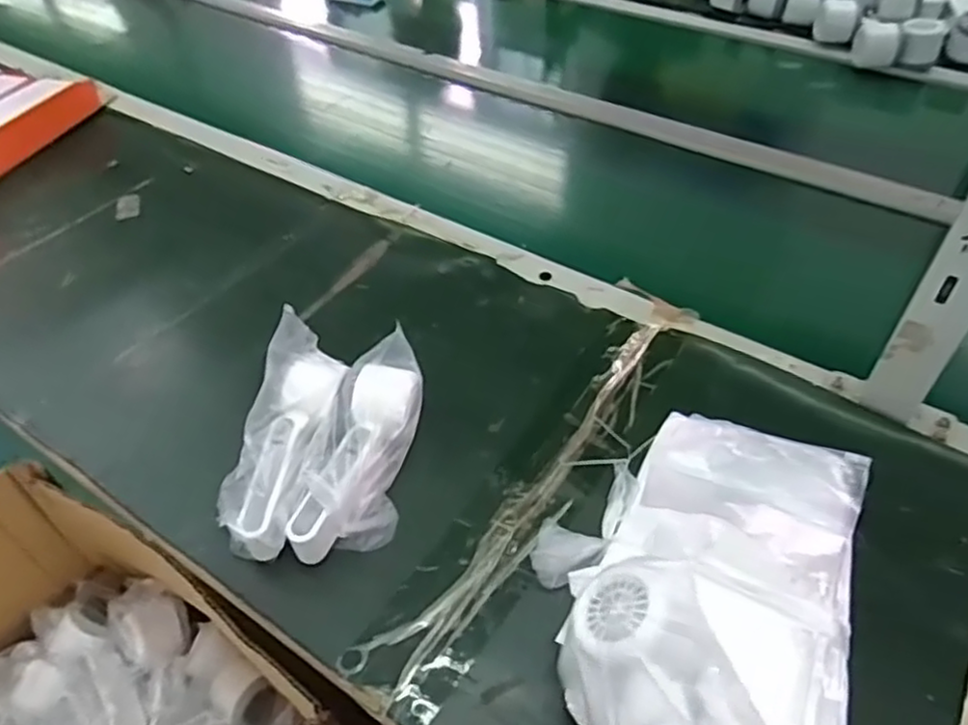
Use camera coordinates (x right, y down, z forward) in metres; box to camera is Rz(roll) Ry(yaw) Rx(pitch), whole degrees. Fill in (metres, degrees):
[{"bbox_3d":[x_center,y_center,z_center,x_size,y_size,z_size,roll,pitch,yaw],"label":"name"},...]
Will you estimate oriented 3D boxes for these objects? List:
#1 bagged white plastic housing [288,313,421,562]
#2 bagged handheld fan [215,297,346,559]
[{"bbox_3d":[-0.090,0.067,0.544,0.067,0.071,0.172,6,48,10],"label":"bagged white plastic housing"},{"bbox_3d":[-0.154,0.052,0.536,0.071,0.056,0.182,7,63,4],"label":"bagged handheld fan"}]

